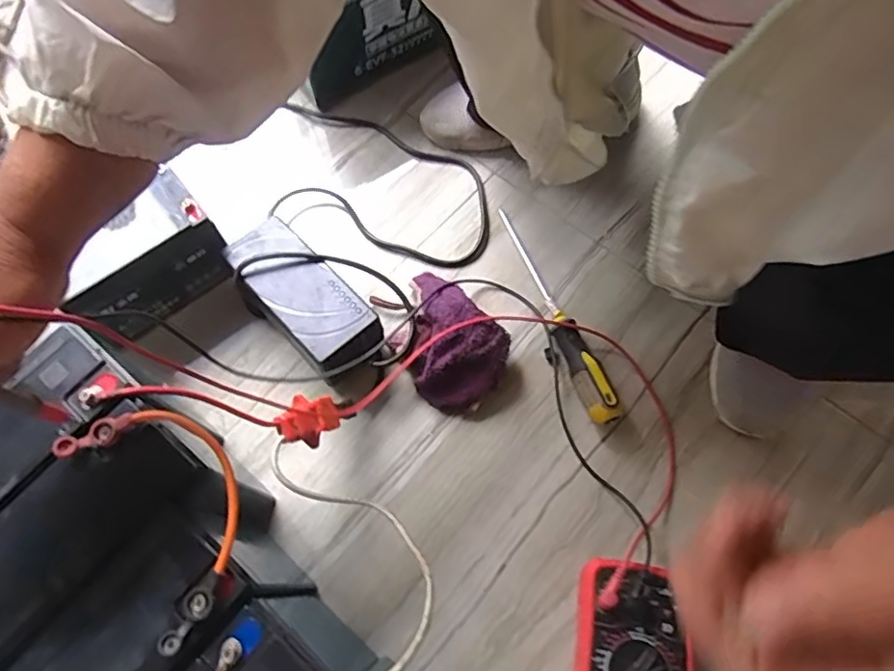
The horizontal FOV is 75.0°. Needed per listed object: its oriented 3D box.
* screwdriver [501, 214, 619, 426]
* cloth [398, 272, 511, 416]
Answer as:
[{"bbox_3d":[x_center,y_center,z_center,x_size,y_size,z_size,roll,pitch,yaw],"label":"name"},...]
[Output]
[{"bbox_3d":[0.099,-0.028,0.563,0.025,0.038,0.243,-20,69,-7],"label":"screwdriver"},{"bbox_3d":[-0.006,0.002,0.556,0.093,0.047,0.140,-37,72,-13],"label":"cloth"}]

